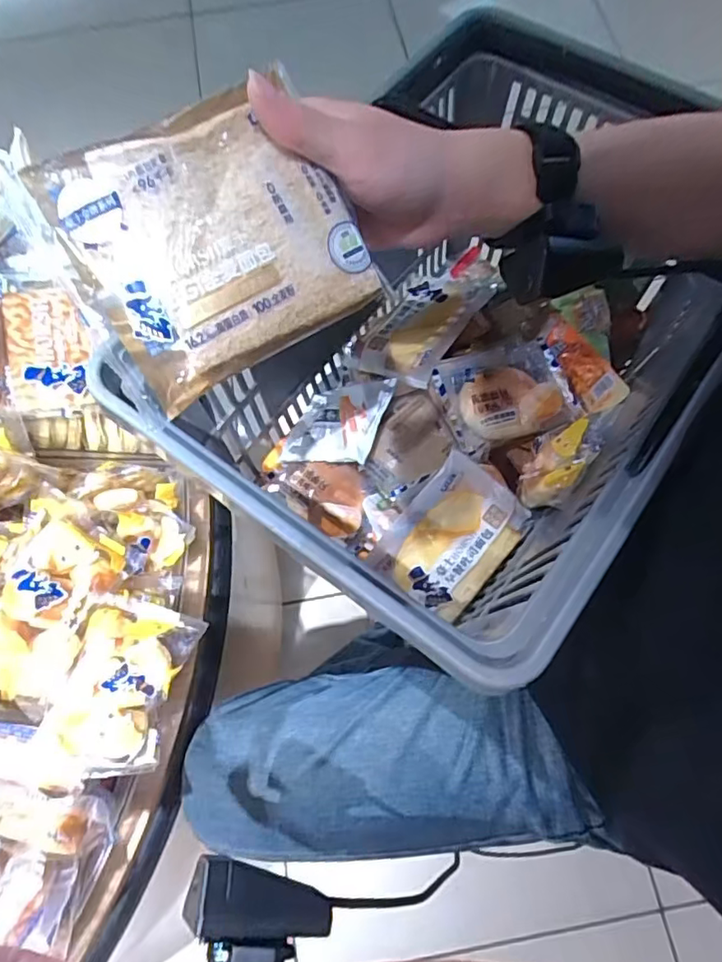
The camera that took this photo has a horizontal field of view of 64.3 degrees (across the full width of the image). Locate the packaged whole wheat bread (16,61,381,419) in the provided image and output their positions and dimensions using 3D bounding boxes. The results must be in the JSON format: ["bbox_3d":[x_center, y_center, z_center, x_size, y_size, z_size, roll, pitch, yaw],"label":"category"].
[{"bbox_3d":[-0.065,-0.106,0.256,0.120,0.017,0.105,-32,103,-10],"label":"packaged whole wheat bread"}]

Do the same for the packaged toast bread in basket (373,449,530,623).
[{"bbox_3d":[0.082,0.050,0.513,0.096,0.022,0.126,39,89,-4],"label":"packaged toast bread in basket"}]

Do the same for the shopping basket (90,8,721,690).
[{"bbox_3d":[0.103,-0.119,0.492,0.302,0.228,0.494,33,74,13],"label":"shopping basket"}]

